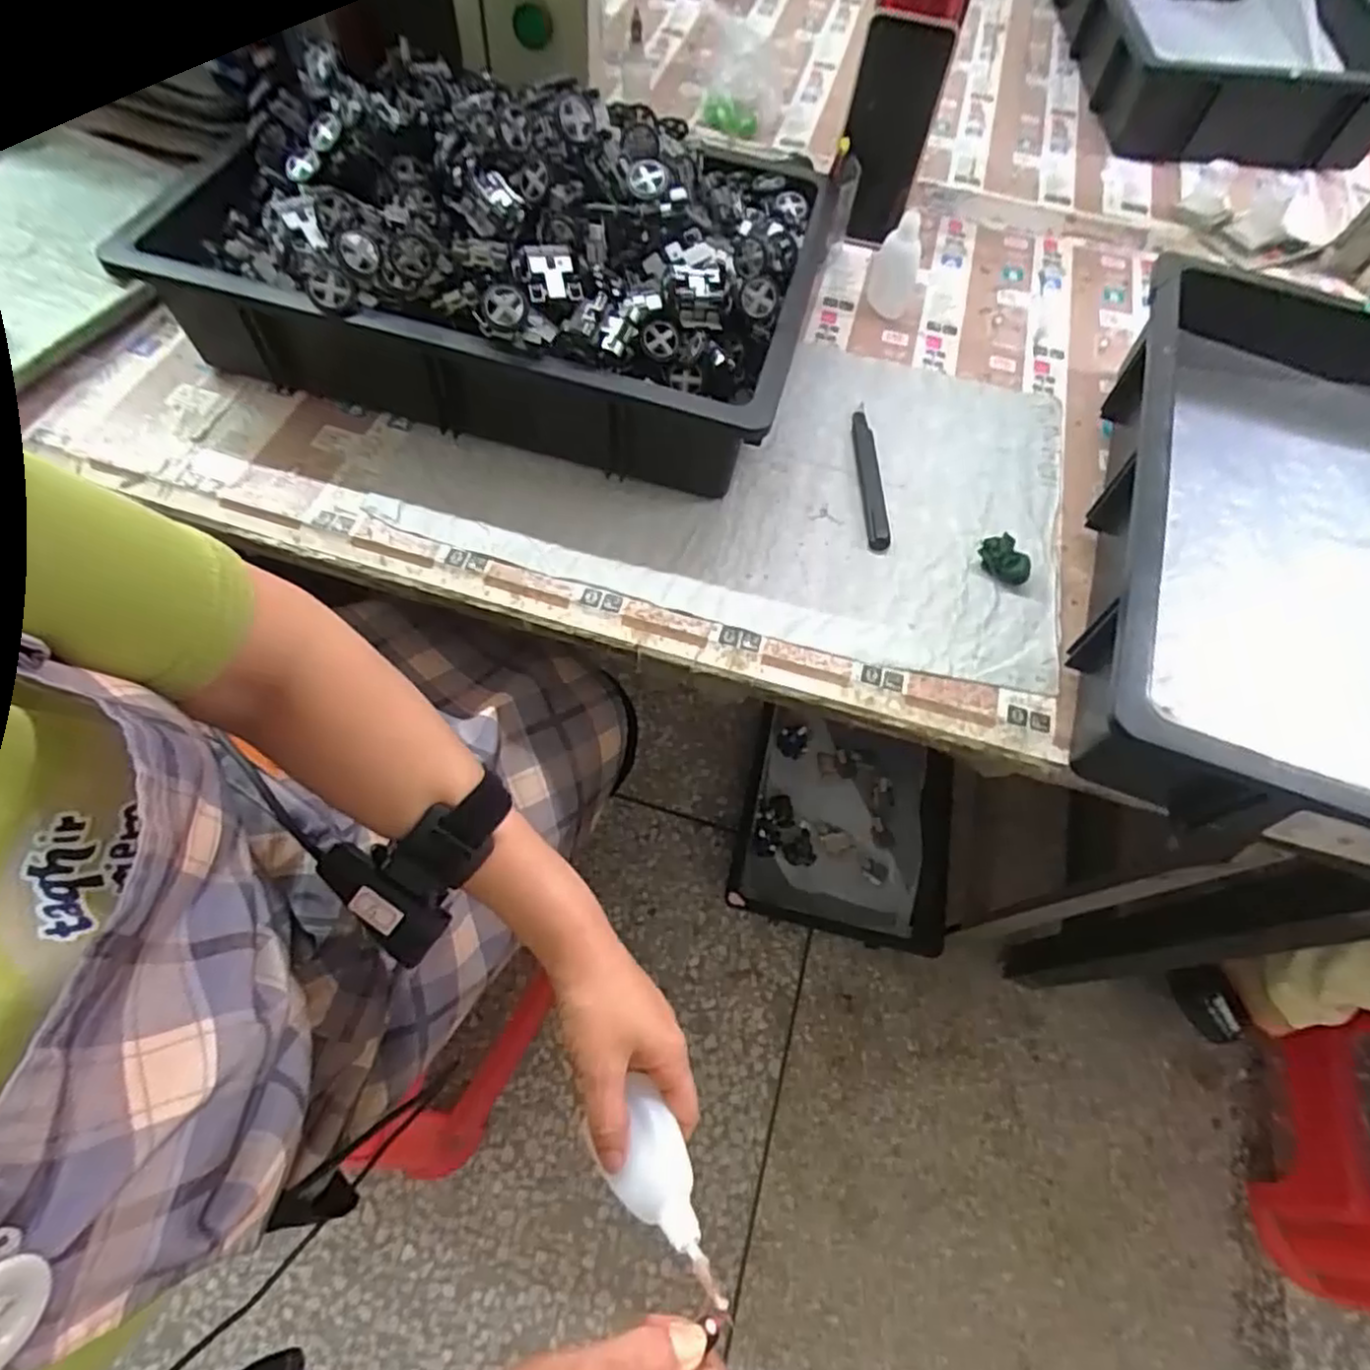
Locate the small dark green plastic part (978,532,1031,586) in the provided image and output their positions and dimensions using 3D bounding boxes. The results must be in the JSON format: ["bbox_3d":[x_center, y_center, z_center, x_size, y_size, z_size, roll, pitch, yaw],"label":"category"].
[{"bbox_3d":[0.230,-0.090,0.519,0.039,0.019,0.025,40,65,17],"label":"small dark green plastic part"}]

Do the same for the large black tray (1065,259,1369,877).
[{"bbox_3d":[0.458,-0.079,0.485,0.352,0.097,0.448,18,61,6],"label":"large black tray"}]

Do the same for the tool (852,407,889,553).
[{"bbox_3d":[0.144,-0.163,0.561,0.018,0.006,0.145,2,61,-3],"label":"tool"}]

